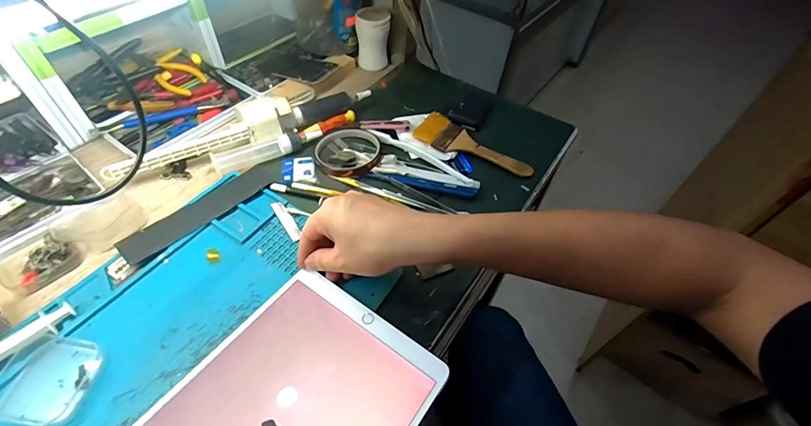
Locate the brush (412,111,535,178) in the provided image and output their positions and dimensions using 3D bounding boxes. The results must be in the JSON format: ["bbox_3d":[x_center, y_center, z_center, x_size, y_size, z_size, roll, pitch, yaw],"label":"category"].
[{"bbox_3d":[0.092,-0.087,0.518,0.160,0.012,0.064,31,54,20],"label":"brush"}]

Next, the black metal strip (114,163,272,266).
[{"bbox_3d":[-0.223,-0.005,0.425,0.035,0.006,0.169,34,55,22],"label":"black metal strip"}]

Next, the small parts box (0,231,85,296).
[{"bbox_3d":[-0.362,0.045,0.376,0.062,0.019,0.059,31,54,20],"label":"small parts box"}]

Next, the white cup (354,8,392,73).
[{"bbox_3d":[-0.054,-0.286,0.626,0.054,0.072,0.049,-2,50,-6],"label":"white cup"}]

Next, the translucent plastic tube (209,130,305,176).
[{"bbox_3d":[-0.185,-0.080,0.482,0.107,0.020,0.030,-24,56,-23],"label":"translucent plastic tube"}]

